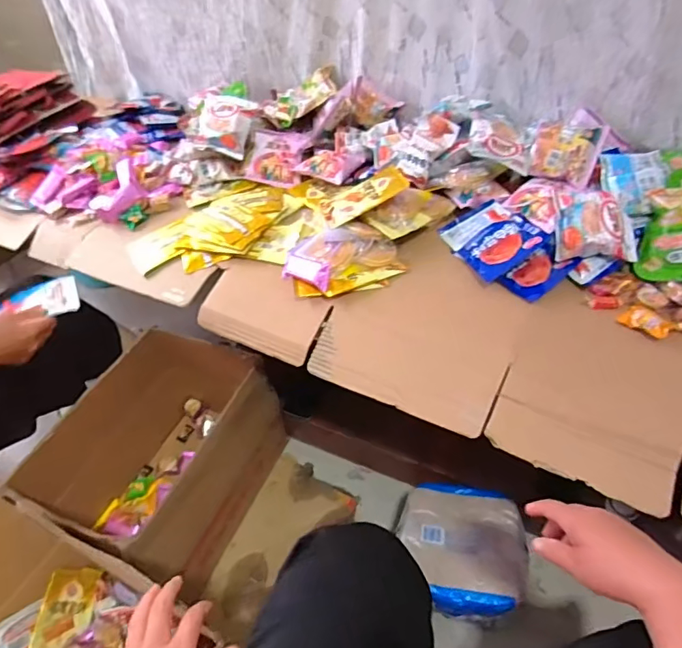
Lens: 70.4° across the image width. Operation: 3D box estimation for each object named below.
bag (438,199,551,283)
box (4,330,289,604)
[{"bbox_3d":[0.253,-0.149,0.815,0.125,0.027,0.157,-33,42,2],"label":"bag"},{"bbox_3d":[-0.334,0.257,0.953,0.310,0.264,0.379,19,51,22],"label":"box"}]

